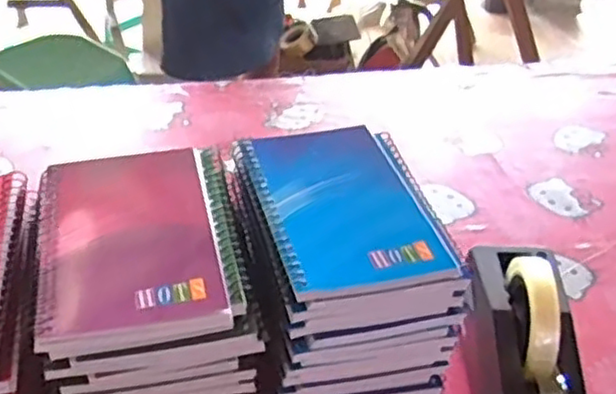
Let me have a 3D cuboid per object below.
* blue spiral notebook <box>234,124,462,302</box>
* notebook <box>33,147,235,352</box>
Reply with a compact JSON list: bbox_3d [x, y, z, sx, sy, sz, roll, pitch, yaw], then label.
[{"bbox_3d":[0.015,0.001,0.373,0.081,0.007,0.132,-9,39,-16],"label":"blue spiral notebook"},{"bbox_3d":[-0.088,0.019,0.345,0.084,0.010,0.130,-6,38,-12],"label":"notebook"}]

